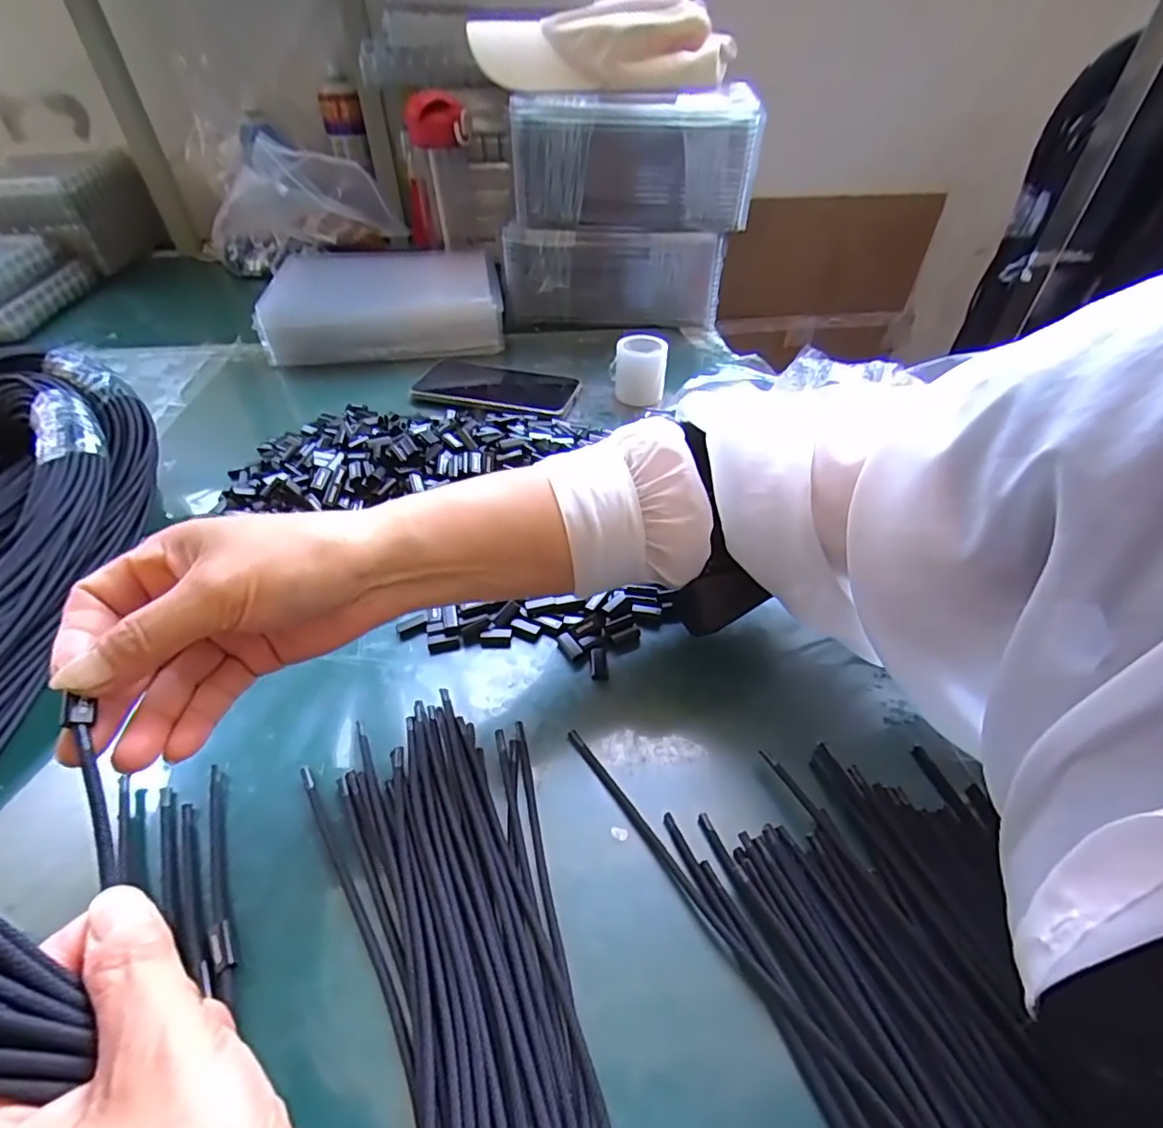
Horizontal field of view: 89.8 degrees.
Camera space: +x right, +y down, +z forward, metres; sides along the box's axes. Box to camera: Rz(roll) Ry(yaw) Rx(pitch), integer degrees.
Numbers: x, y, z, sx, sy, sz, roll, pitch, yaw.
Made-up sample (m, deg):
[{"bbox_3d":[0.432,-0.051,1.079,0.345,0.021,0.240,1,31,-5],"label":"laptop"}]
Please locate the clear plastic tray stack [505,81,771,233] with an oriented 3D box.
[{"bbox_3d":[0.053,-0.436,0.627,0.245,0.108,0.098,3,43,3],"label":"clear plastic tray stack"}]

